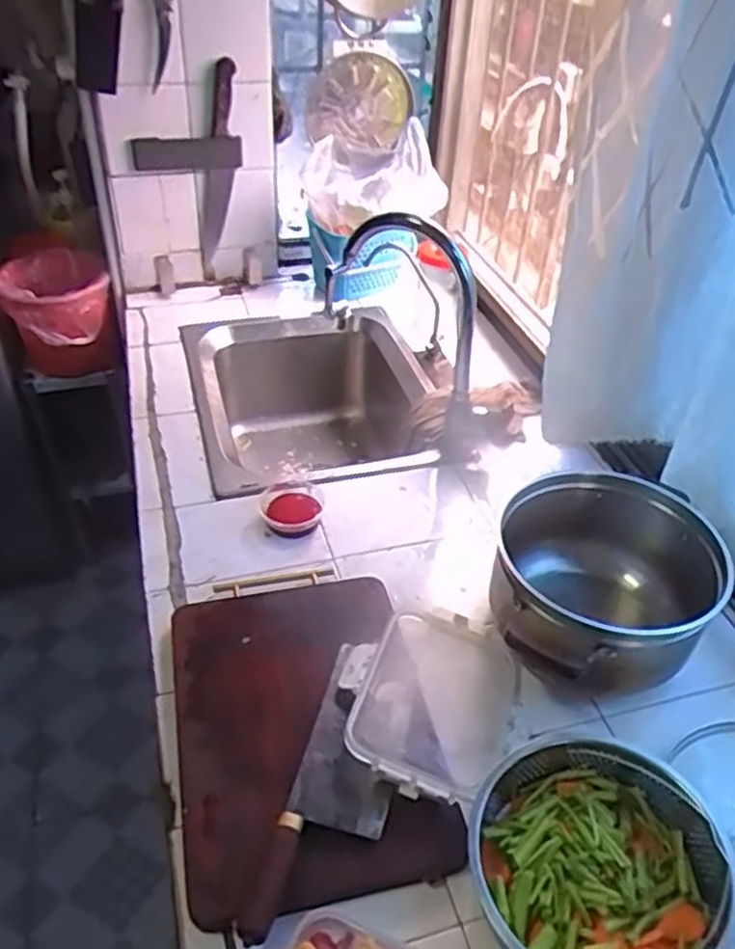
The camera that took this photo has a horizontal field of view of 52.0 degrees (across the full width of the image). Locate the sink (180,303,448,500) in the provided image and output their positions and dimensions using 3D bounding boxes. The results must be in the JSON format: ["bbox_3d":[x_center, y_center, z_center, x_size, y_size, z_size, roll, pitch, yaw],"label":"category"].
[{"bbox_3d":[-0.082,-0.073,1.291,0.399,0.217,0.444,-9,41,-14],"label":"sink"}]

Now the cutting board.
[{"bbox_3d":[-0.068,0.244,0.757,0.238,0.023,0.344,-7,41,-12],"label":"cutting board"}]

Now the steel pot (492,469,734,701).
[{"bbox_3d":[0.256,0.134,0.824,0.216,0.142,0.241,6,40,3],"label":"steel pot"}]

